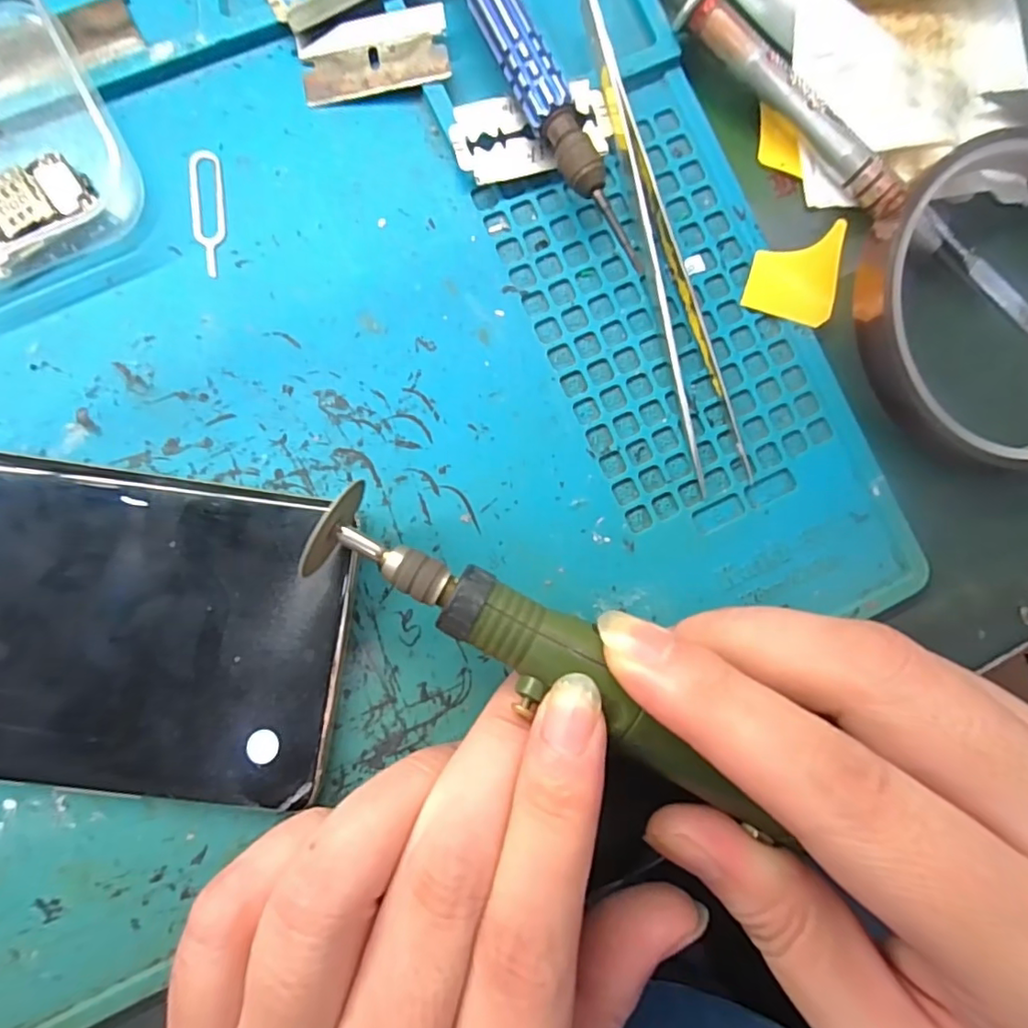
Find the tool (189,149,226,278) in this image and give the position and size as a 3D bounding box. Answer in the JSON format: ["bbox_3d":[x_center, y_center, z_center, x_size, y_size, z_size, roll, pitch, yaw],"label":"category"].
[{"bbox_3d":[-0.079,-0.078,0.147,0.008,0.004,0.033,-3,88,-14],"label":"tool"}]

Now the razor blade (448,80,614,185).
[{"bbox_3d":[0.005,-0.102,0.151,0.042,0.004,0.021,-16,91,-6],"label":"razor blade"}]

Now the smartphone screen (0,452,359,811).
[{"bbox_3d":[-0.121,0.023,0.134,0.160,0.010,0.073,8,86,-4],"label":"smartphone screen"}]

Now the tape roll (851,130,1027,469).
[{"bbox_3d":[0.132,-0.054,0.152,0.088,0.020,0.086,0,86,-5],"label":"tape roll"}]

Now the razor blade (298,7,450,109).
[{"bbox_3d":[-0.037,-0.121,0.148,0.038,0.004,0.020,-10,87,-5],"label":"razor blade"}]

